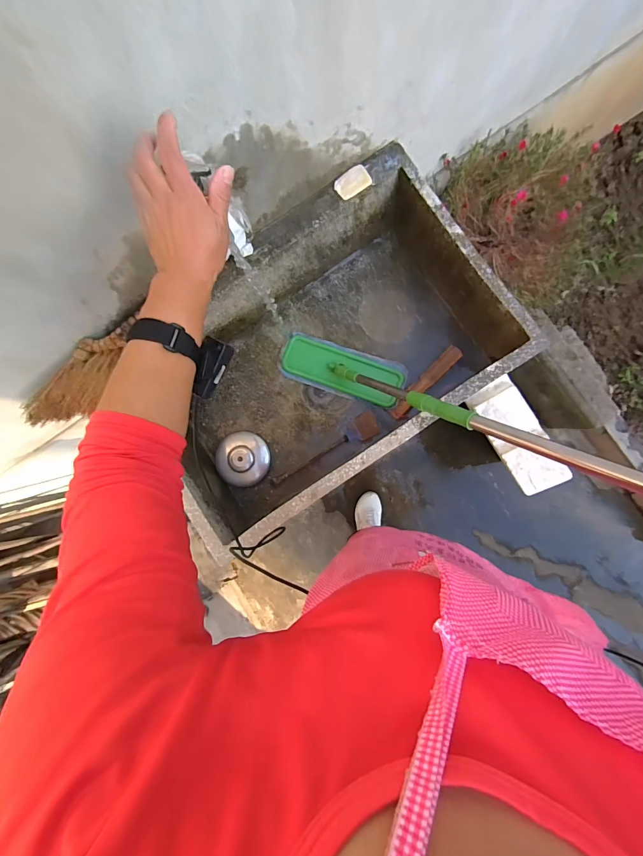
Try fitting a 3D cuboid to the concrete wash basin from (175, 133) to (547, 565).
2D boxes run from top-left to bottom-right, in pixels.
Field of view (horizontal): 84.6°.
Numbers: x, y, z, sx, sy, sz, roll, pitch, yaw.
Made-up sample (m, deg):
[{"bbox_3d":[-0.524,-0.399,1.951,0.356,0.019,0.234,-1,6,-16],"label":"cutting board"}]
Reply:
[{"bbox_3d":[-0.015,-0.140,0.793,0.729,0.242,0.484,-35,83,2],"label":"concrete wash basin"}]

